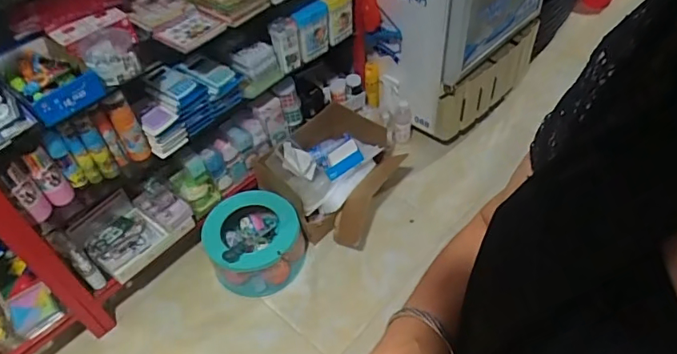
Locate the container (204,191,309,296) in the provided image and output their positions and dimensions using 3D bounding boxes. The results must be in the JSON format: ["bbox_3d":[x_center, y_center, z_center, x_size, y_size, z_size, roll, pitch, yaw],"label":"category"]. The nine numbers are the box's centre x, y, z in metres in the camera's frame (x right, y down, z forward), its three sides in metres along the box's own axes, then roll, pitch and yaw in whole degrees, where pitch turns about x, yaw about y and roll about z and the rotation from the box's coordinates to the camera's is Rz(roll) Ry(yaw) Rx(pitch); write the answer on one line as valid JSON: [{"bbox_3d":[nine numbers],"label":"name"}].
[{"bbox_3d":[-0.259,0.198,1.524,0.276,0.208,0.256,-3,47,3],"label":"container"}]

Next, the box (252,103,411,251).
[{"bbox_3d":[0.019,-0.033,1.703,0.363,0.257,0.522,28,56,28],"label":"box"}]

